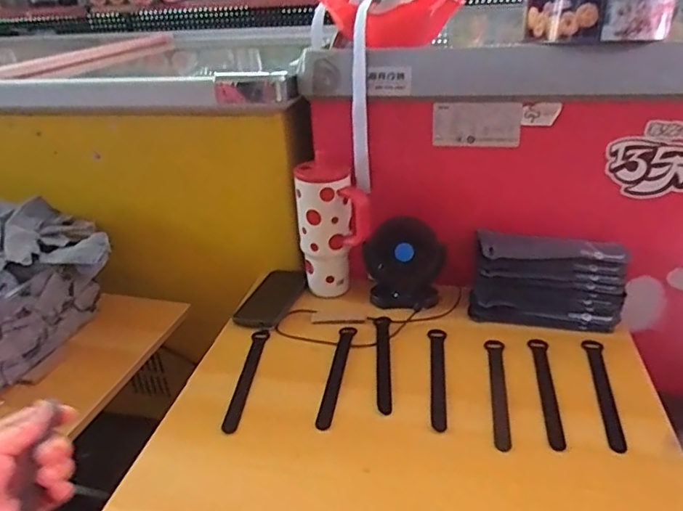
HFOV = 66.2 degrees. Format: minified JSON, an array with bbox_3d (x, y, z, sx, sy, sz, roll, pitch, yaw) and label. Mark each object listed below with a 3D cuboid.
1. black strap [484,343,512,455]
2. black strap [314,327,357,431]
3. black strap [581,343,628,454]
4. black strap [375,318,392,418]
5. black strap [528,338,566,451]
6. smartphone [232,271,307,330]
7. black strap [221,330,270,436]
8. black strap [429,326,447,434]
[{"bbox_3d":[0.197,0.168,0.665,0.024,0.004,0.202,6,27,12],"label":"black strap"},{"bbox_3d":[-0.005,0.154,0.699,0.021,0.004,0.194,3,29,11],"label":"black strap"},{"bbox_3d":[0.326,0.166,0.650,0.021,0.009,0.198,5,29,14],"label":"black strap"},{"bbox_3d":[0.058,0.143,0.720,0.022,0.006,0.196,-1,28,4],"label":"black strap"},{"bbox_3d":[0.258,0.164,0.657,0.024,0.009,0.198,3,29,11],"label":"black strap"},{"bbox_3d":[-0.116,0.070,0.857,0.079,0.012,0.150,6,30,17],"label":"smartphone"},{"bbox_3d":[-0.127,0.163,0.703,0.022,0.007,0.194,0,28,5],"label":"black strap"},{"bbox_3d":[0.126,0.155,0.690,0.022,0.005,0.198,2,29,10],"label":"black strap"}]

